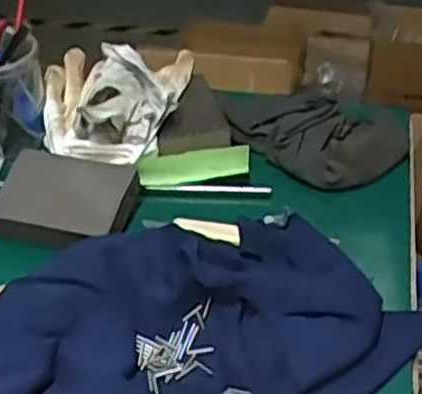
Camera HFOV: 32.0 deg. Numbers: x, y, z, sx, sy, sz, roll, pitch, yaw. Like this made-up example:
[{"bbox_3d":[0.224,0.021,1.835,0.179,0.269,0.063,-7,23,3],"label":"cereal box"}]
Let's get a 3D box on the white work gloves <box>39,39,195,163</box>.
[{"bbox_3d":[-0.084,-0.095,0.656,0.129,0.053,0.141,0,38,-3],"label":"white work gloves"}]

